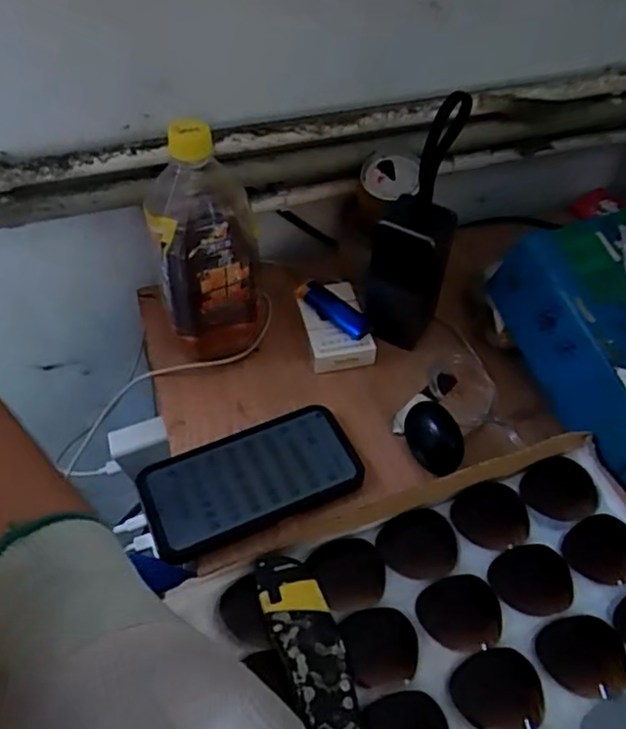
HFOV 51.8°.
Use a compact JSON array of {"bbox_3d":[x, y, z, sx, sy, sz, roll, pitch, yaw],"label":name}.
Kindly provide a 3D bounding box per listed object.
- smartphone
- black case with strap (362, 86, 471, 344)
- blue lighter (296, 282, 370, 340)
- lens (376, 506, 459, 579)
[{"bbox_3d":[-0.047,0.089,0.505,0.165,0.015,0.084,-19,53,-17],"label":"smartphone"},{"bbox_3d":[0.086,-0.111,0.550,0.064,0.220,0.069,13,51,10],"label":"black case with strap"},{"bbox_3d":[0.019,-0.051,0.604,0.083,0.017,0.022,36,58,25],"label":"blue lighter"},{"bbox_3d":[0.074,0.129,0.461,0.054,0.012,0.053,1,50,-1],"label":"lens"}]

